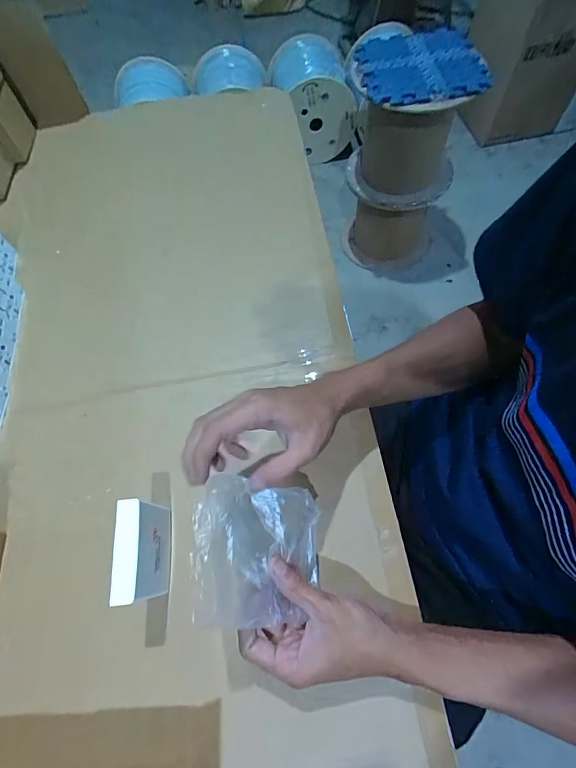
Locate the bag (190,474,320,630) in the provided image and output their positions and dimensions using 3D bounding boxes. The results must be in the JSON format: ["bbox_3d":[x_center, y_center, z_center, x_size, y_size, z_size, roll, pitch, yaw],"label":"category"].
[{"bbox_3d":[-0.022,0.144,0.335,0.120,0.026,0.114,16,61,-27],"label":"bag"}]

